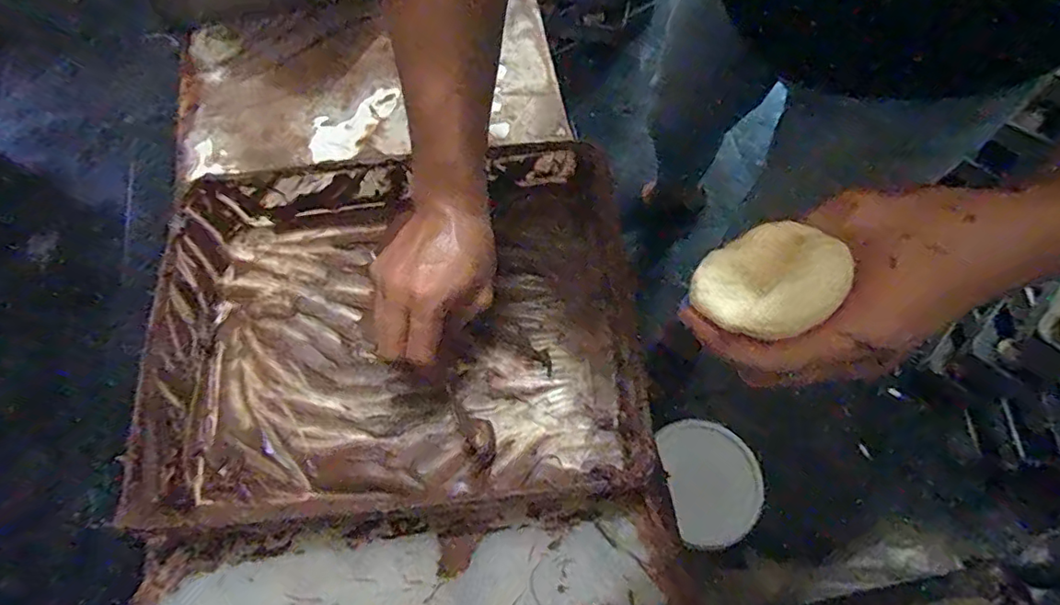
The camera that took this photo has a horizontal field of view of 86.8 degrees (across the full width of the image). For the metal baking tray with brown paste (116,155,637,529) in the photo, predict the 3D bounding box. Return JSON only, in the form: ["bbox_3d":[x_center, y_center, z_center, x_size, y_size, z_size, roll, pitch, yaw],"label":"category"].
[{"bbox_3d":[-0.112,0.022,0.452,0.380,0.061,0.286,-5,67,0],"label":"metal baking tray with brown paste"}]

